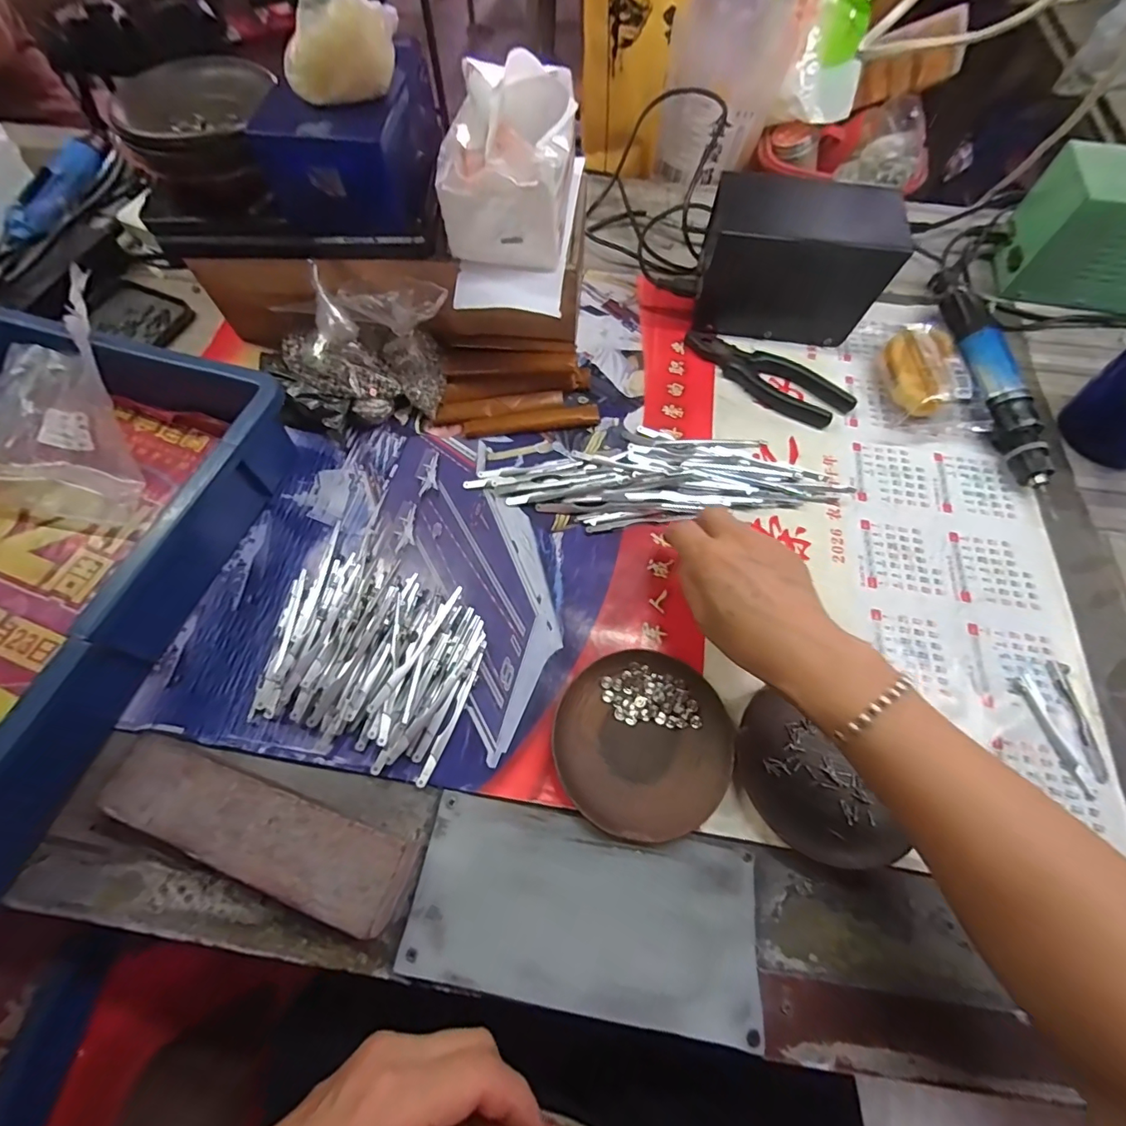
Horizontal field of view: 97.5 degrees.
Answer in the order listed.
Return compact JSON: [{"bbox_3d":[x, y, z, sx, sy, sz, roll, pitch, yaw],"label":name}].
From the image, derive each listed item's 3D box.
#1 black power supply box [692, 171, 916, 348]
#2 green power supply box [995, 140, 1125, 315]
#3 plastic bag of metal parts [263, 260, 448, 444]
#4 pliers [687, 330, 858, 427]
[{"bbox_3d":[0.219,-0.289,0.475,0.162,0.113,0.087,9,63,4],"label":"black power supply box"},{"bbox_3d":[0.548,-0.325,0.484,0.160,0.113,0.087,13,64,6],"label":"green power supply box"},{"bbox_3d":[-0.176,-0.178,0.424,0.156,0.105,0.092,-16,64,-8],"label":"plastic bag of metal parts"},{"bbox_3d":[0.194,-0.183,0.474,0.163,0.016,0.045,36,68,16],"label":"pliers"}]

